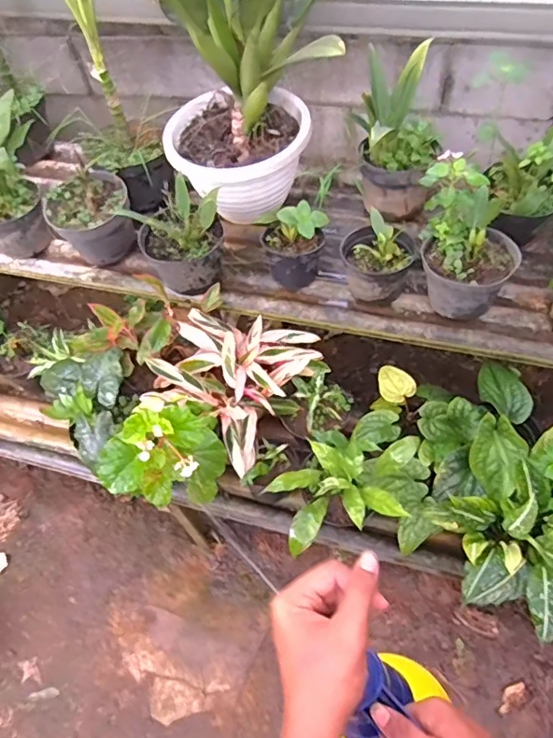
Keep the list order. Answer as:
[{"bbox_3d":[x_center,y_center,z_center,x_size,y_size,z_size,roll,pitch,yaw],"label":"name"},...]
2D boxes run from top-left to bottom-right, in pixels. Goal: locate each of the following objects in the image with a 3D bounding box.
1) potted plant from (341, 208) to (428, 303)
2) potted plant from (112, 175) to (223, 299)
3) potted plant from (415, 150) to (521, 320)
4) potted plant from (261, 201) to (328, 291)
[{"bbox_3d":[0.219,-0.221,1.134,0.136,0.132,0.142,35,65,26],"label":"potted plant"},{"bbox_3d":[-0.206,-0.293,1.168,0.188,0.181,0.166,16,58,17],"label":"potted plant"},{"bbox_3d":[0.369,-0.240,1.046,0.201,0.274,0.176,20,59,19],"label":"potted plant"},{"bbox_3d":[0.037,-0.263,1.147,0.141,0.185,0.111,-1,55,6],"label":"potted plant"}]

